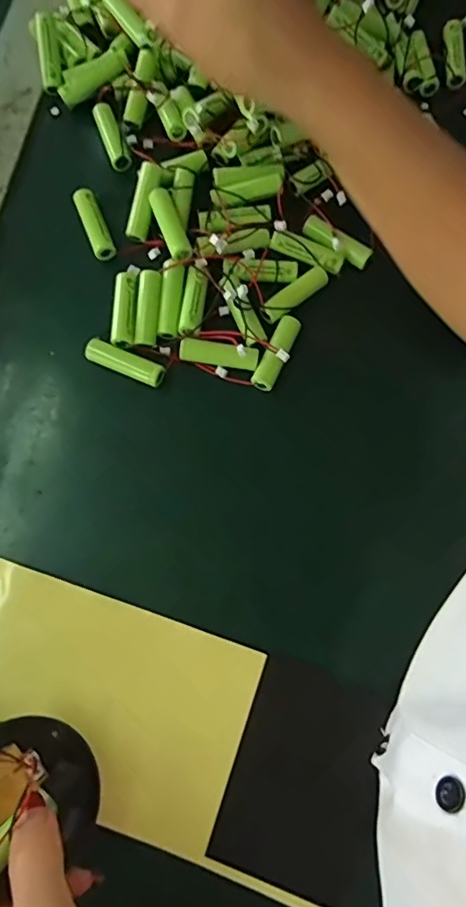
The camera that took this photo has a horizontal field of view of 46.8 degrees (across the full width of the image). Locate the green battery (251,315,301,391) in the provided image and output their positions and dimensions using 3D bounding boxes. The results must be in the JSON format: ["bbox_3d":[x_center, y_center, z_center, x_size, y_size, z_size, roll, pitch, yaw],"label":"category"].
[{"bbox_3d":[0.028,-0.064,0.341,0.014,0.012,0.051,23,77,7],"label":"green battery"}]

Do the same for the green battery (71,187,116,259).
[{"bbox_3d":[-0.095,-0.157,0.369,0.015,0.013,0.051,-22,76,-5],"label":"green battery"}]

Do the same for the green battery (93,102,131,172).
[{"bbox_3d":[-0.088,-0.229,0.391,0.014,0.013,0.052,-21,76,-4],"label":"green battery"}]

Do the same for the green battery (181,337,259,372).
[{"bbox_3d":[-0.009,-0.063,0.343,0.050,0.013,0.014,7,76,3],"label":"green battery"}]

